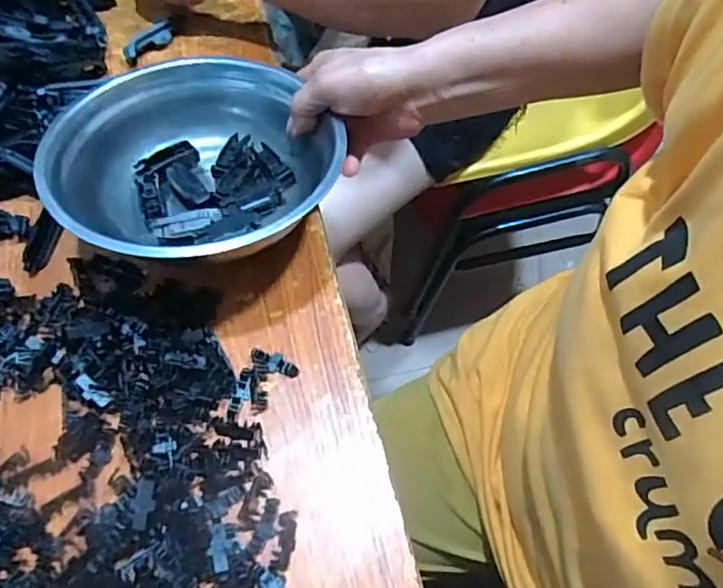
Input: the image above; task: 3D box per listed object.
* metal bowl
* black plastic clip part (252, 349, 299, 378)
[{"bbox_3d":[-0.117,-0.092,0.425,0.190,0.067,0.193,0,60,0],"label":"metal bowl"},{"bbox_3d":[-0.058,0.046,0.397,0.034,0.004,0.013,22,62,12],"label":"black plastic clip part"}]

